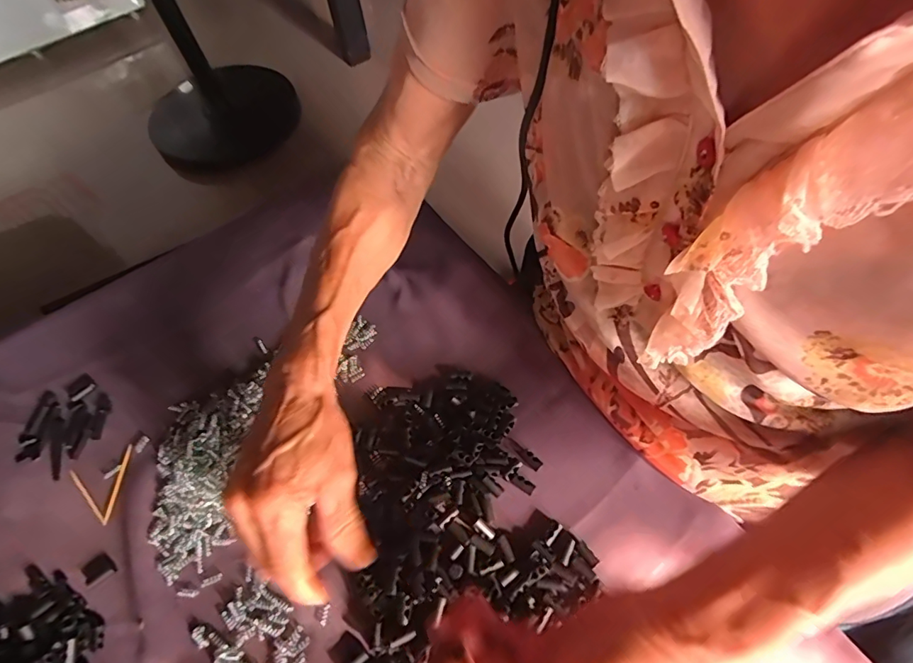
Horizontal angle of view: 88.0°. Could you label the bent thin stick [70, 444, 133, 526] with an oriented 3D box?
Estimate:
[{"bbox_3d":[-0.282,0.120,0.386,0.047,0.004,0.057,-39,66,-18],"label":"bent thin stick"}]

